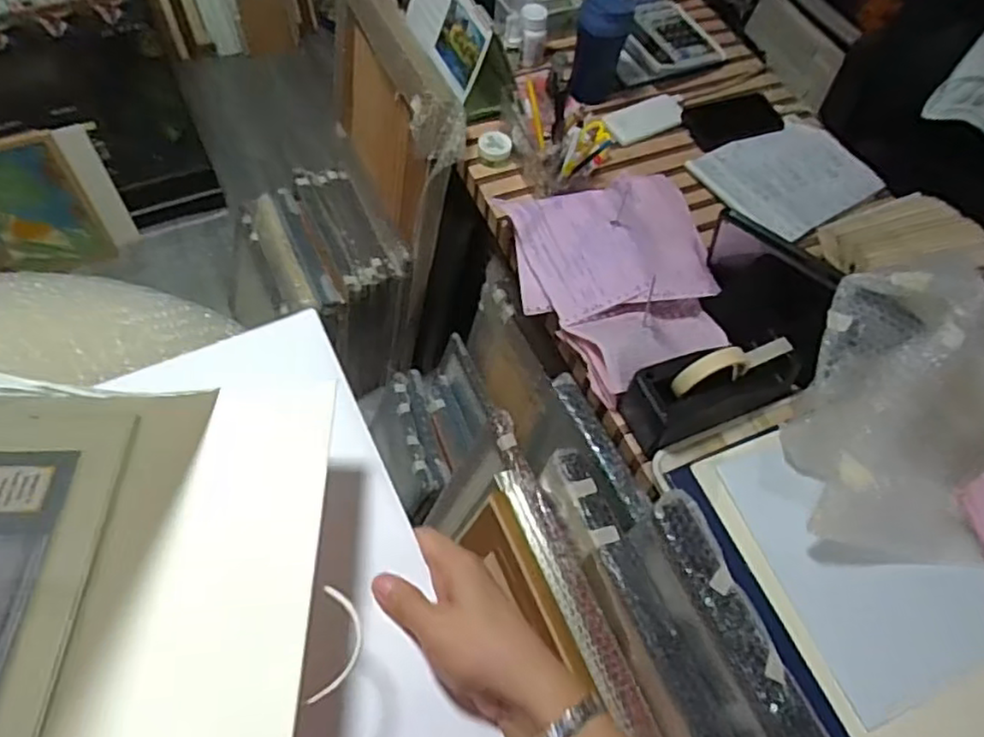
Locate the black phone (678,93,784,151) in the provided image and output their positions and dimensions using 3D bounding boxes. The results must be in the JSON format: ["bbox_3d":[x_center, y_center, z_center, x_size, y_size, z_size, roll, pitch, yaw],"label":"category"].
[{"bbox_3d":[0.397,-0.409,1.125,0.173,0.006,0.092,-20,65,-15],"label":"black phone"}]

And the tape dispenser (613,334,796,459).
[{"bbox_3d":[0.259,0.020,0.800,0.200,0.109,0.089,-23,64,-9],"label":"tape dispenser"}]

